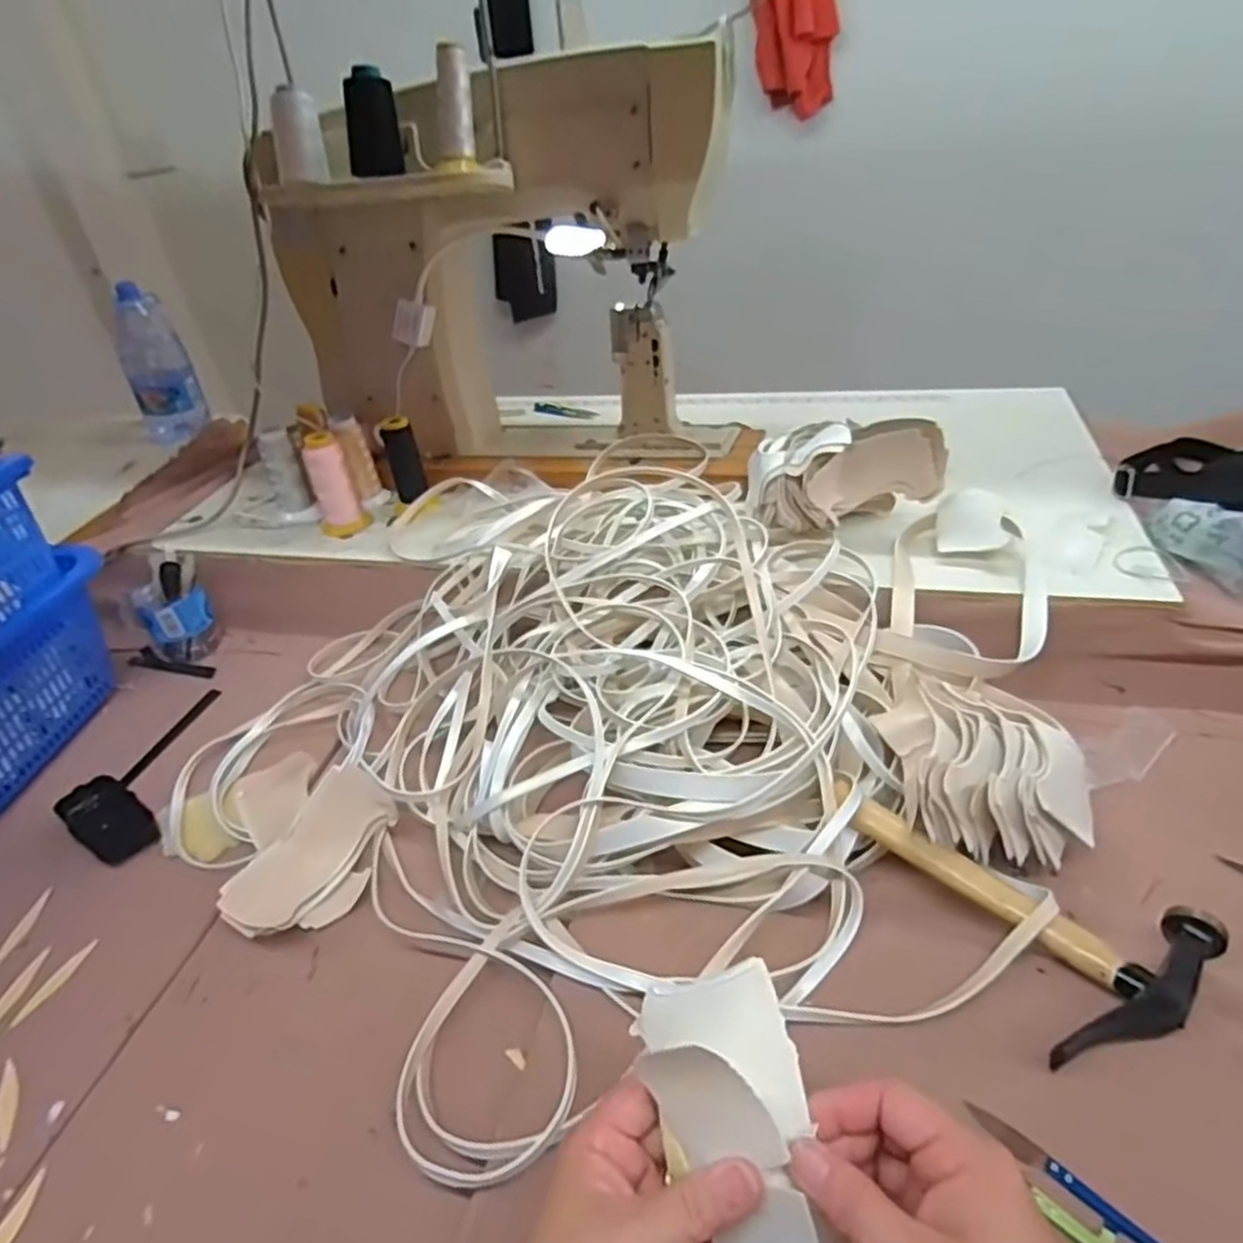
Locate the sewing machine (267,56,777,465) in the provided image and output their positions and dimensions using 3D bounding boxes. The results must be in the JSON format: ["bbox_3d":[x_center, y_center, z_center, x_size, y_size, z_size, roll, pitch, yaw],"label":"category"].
[{"bbox_3d":[-0.133,-0.407,0.928,0.558,0.417,0.186,3,37,15],"label":"sewing machine"}]

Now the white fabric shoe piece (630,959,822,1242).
[{"bbox_3d":[0.051,0.212,0.290,0.059,0.058,0.138,-12,61,-5],"label":"white fabric shoe piece"}]

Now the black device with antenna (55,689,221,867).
[{"bbox_3d":[-0.479,0.139,0.759,0.096,0.020,0.228,-6,36,2],"label":"black device with antenna"}]

